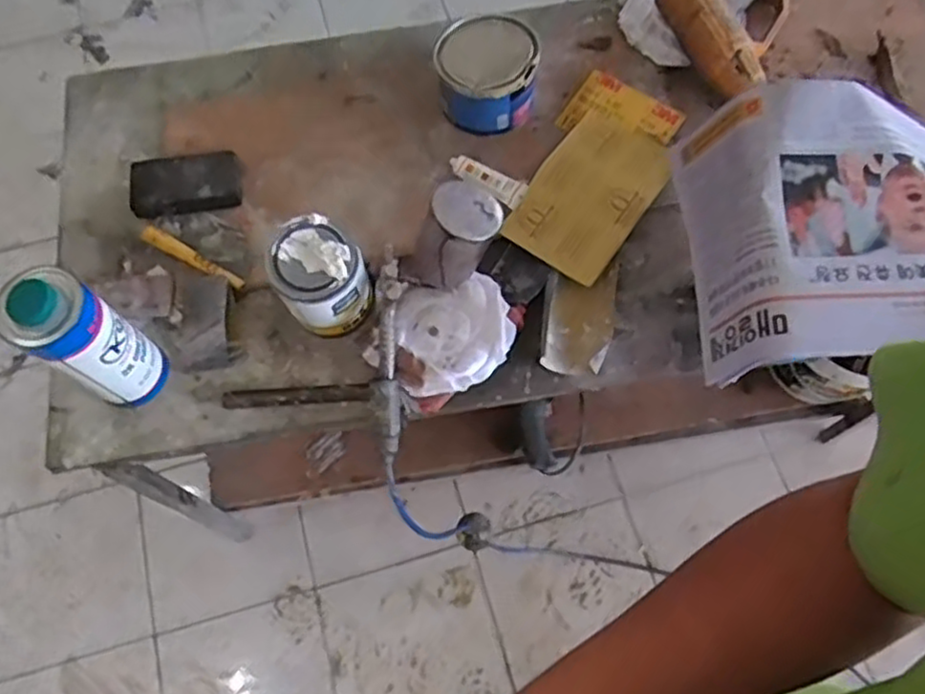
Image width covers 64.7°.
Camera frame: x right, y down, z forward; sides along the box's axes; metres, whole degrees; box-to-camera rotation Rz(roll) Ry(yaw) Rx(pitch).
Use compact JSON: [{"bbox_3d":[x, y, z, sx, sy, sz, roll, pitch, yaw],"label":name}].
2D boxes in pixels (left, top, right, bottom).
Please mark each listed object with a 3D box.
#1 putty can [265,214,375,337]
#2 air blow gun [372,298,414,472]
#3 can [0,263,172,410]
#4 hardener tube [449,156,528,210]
[{"bbox_3d":[-0.155,-0.068,0.822,0.090,0.149,0.090,-1,69,2],"label":"putty can"},{"bbox_3d":[-0.079,0.040,0.800,0.042,0.044,0.187,-1,89,2],"label":"air blow gun"},{"bbox_3d":[-0.389,-0.002,0.773,0.070,0.216,0.083,29,73,13],"label":"can"},{"bbox_3d":[0.031,-0.213,0.927,0.105,0.014,0.036,31,73,13],"label":"hardener tube"}]

